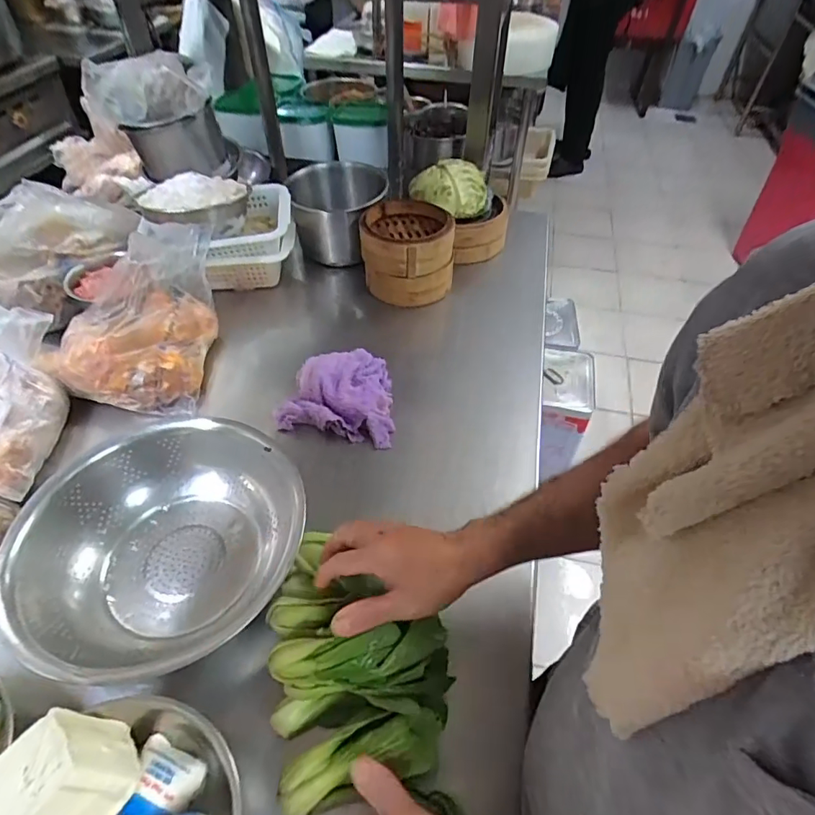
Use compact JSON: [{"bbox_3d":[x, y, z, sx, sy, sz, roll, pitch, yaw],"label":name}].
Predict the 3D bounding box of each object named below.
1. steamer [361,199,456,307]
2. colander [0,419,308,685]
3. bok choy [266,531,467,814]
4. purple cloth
[{"bbox_3d":[-0.003,-0.256,0.812,0.141,0.111,0.146,-7,49,-10],"label":"steamer"},{"bbox_3d":[-0.245,0.134,0.492,0.230,0.089,0.254,13,48,8],"label":"colander"},{"bbox_3d":[-0.038,0.208,0.409,0.138,0.084,0.230,-6,49,-9],"label":"bok choy"},{"bbox_3d":[-0.081,-0.022,0.661,0.147,0.047,0.141,11,48,6],"label":"purple cloth"}]

